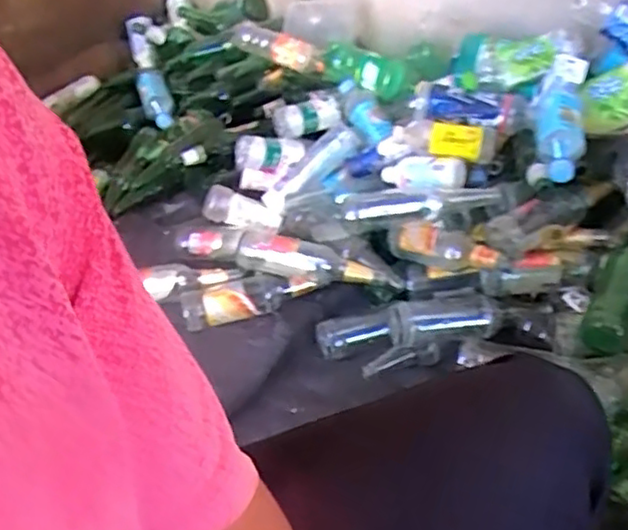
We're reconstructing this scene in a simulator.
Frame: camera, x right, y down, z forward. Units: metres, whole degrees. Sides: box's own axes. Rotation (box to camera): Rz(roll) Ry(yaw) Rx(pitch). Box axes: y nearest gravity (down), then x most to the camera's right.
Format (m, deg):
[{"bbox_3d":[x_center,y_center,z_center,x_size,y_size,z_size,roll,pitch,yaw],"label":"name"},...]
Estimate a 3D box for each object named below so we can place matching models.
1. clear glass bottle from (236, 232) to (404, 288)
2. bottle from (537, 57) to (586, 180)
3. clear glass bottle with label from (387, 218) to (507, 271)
[{"bbox_3d":[0.007,-0.003,1.197,0.288,0.059,0.056,8,41,15],"label":"clear glass bottle"},{"bbox_3d":[0.388,-0.224,1.088,0.070,0.070,0.235,5,60,12],"label":"bottle"},{"bbox_3d":[0.220,-0.028,1.122,0.058,0.067,0.236,-35,34,-32],"label":"clear glass bottle with label"}]

